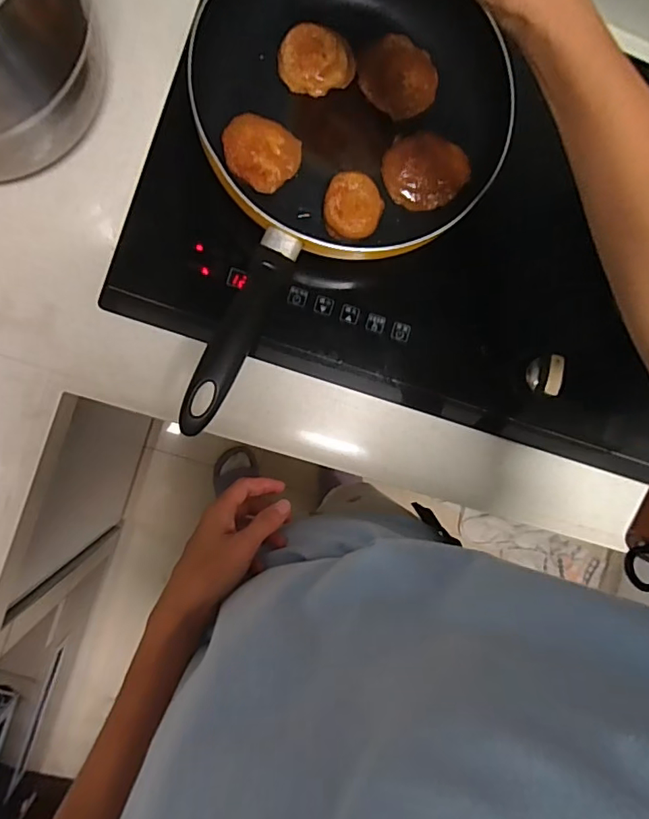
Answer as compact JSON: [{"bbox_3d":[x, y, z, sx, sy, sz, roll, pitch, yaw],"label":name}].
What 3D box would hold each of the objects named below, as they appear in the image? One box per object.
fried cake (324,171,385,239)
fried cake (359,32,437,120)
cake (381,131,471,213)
[{"bbox_3d":[0.027,-0.190,0.478,0.053,0.015,0.060,22,87,-4],"label":"fried cake"},{"bbox_3d":[0.073,-0.321,0.484,0.073,0.014,0.074,0,88,-5],"label":"fried cake"},{"bbox_3d":[0.099,-0.231,0.487,0.083,0.011,0.070,-15,89,-5],"label":"cake"}]

